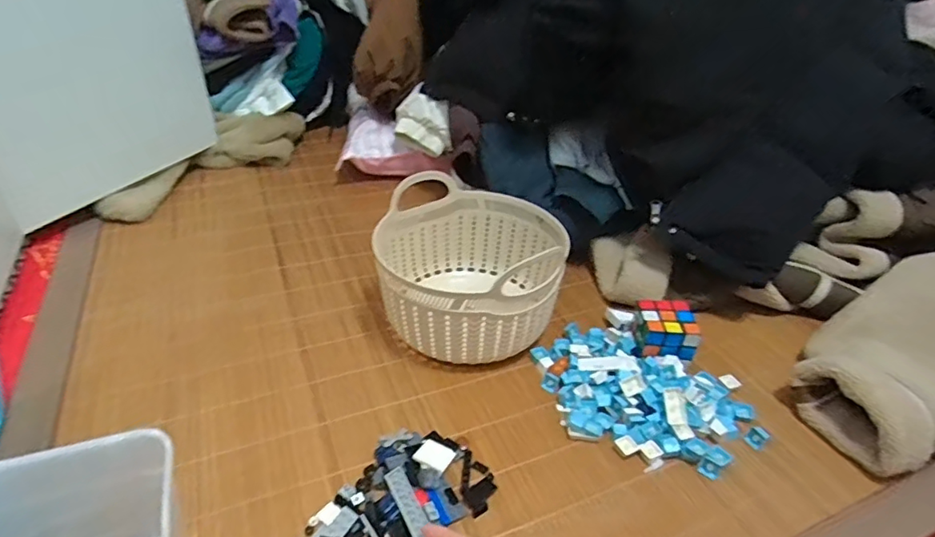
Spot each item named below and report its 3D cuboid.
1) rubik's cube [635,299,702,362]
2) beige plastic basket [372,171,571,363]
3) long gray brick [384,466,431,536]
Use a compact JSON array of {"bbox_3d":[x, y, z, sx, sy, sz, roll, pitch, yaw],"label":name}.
[{"bbox_3d":[0.229,0.076,0.627,0.062,0.059,0.065,5,36,2],"label":"rubik's cube"},{"bbox_3d":[0.003,0.007,0.656,0.216,0.126,0.225,3,36,-1],"label":"beige plastic basket"},{"bbox_3d":[-0.050,0.207,0.467,0.020,0.004,0.079,-14,42,-23],"label":"long gray brick"}]

